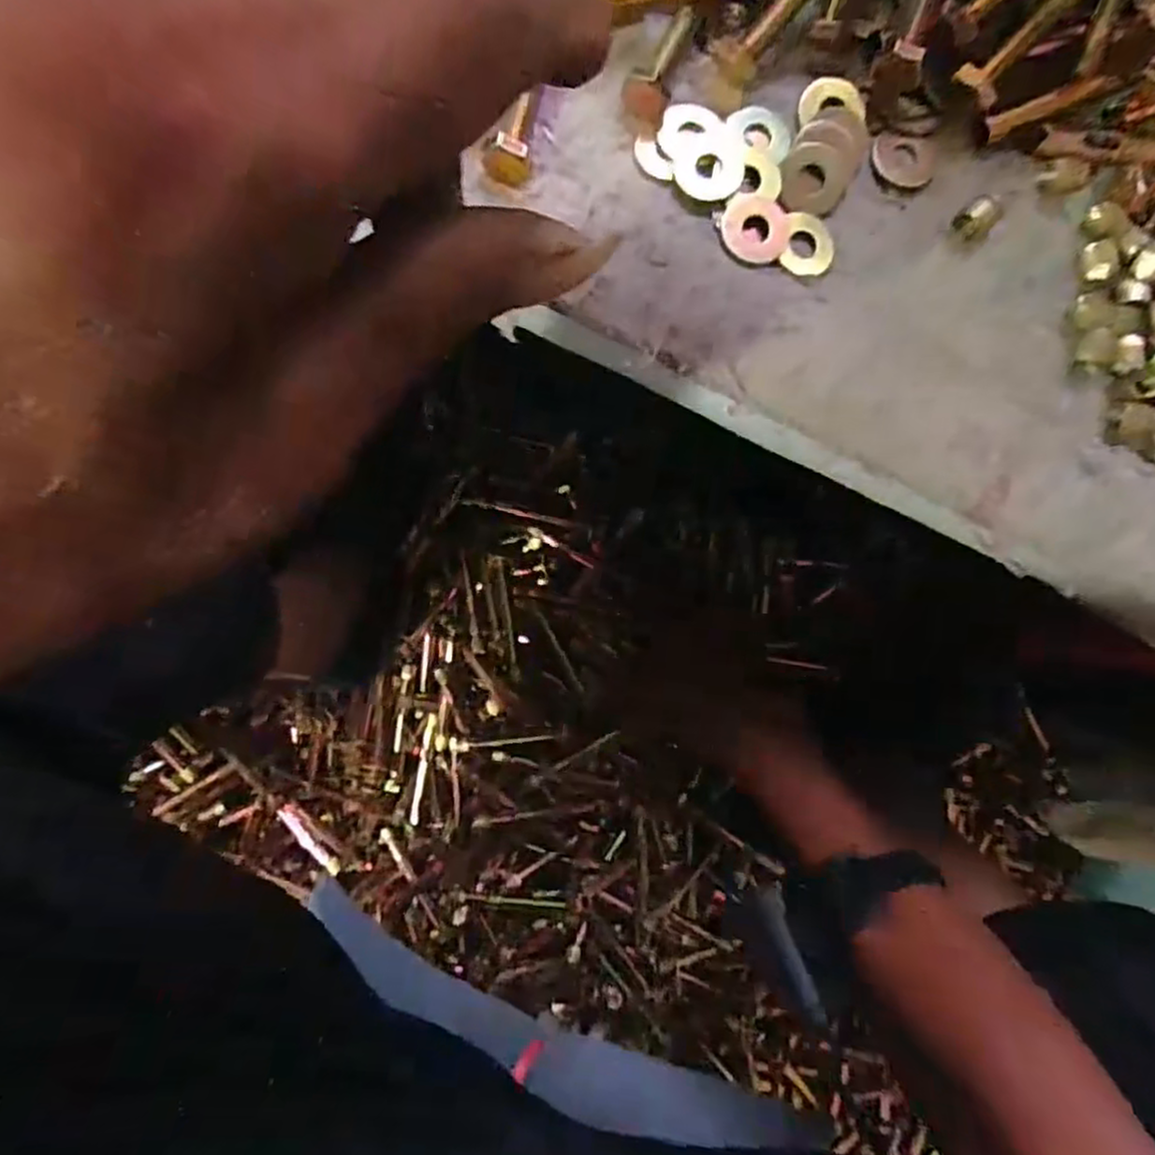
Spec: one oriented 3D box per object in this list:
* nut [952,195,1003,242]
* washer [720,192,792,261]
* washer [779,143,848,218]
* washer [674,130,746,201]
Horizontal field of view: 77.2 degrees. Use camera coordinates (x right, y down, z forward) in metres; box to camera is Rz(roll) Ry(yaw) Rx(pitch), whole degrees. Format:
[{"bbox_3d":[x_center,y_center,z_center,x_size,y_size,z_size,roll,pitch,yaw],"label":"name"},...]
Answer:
[{"bbox_3d":[0.147,-0.132,0.265,0.014,0.008,0.013,0,90,-4],"label":"nut"},{"bbox_3d":[0.064,-0.125,0.257,0.024,0.004,0.026,0,90,-4],"label":"washer"},{"bbox_3d":[0.085,-0.144,0.262,0.023,0.004,0.028,15,89,-4],"label":"washer"},{"bbox_3d":[0.047,-0.148,0.259,0.024,0.004,0.027,11,89,-4],"label":"washer"}]

